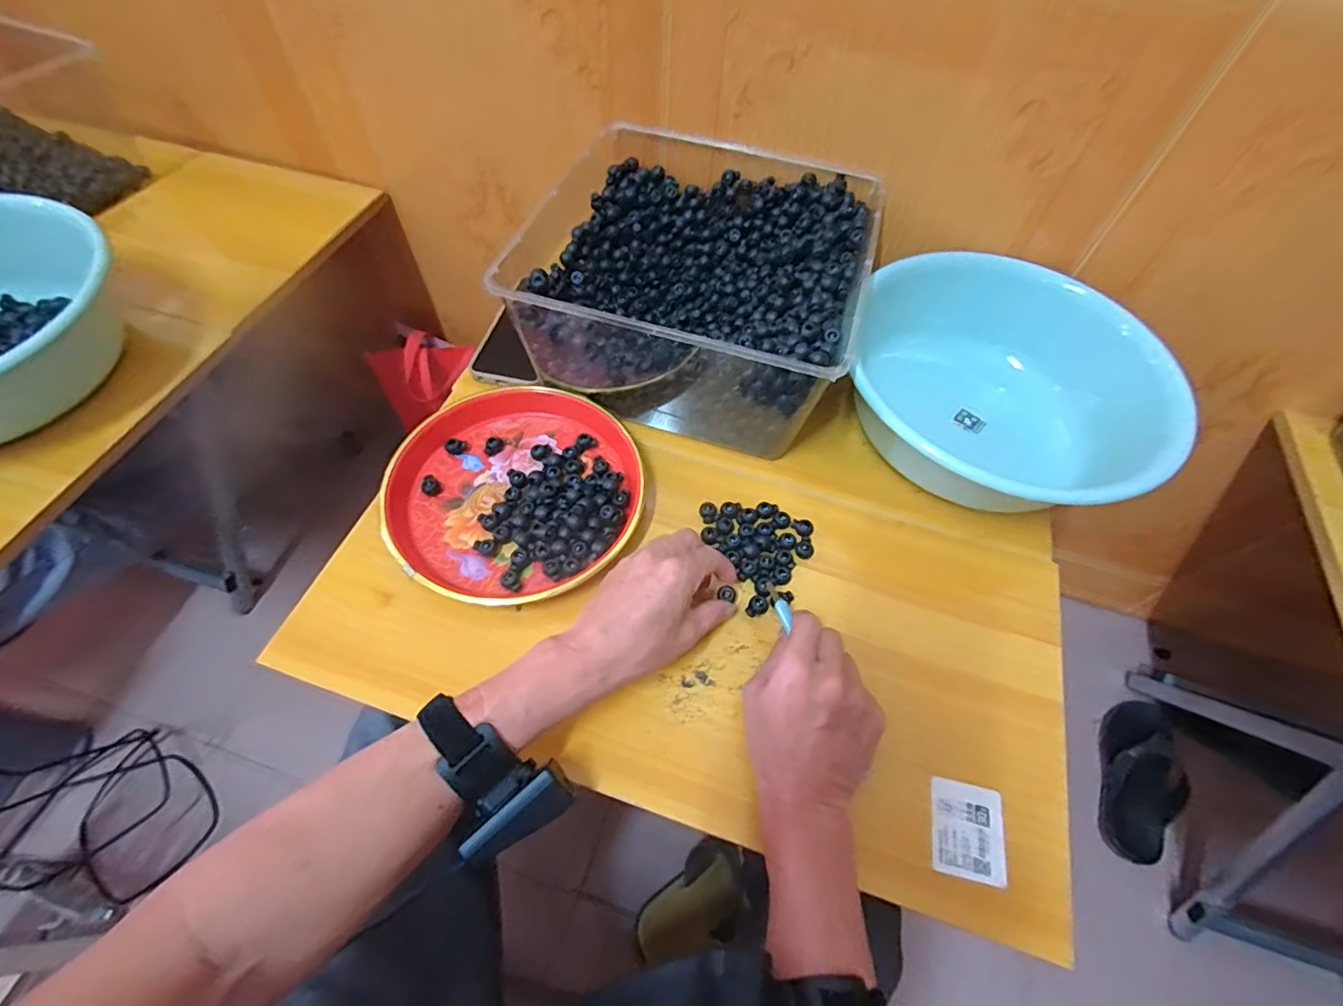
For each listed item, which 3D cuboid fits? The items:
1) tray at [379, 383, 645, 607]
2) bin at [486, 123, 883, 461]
[{"bbox_3d":[-0.138,-0.018,0.512,0.213,0.025,0.214,3,58,-2],"label":"tray"},{"bbox_3d":[0.024,-0.215,0.580,0.296,0.141,0.285,17,59,7],"label":"bin"}]

